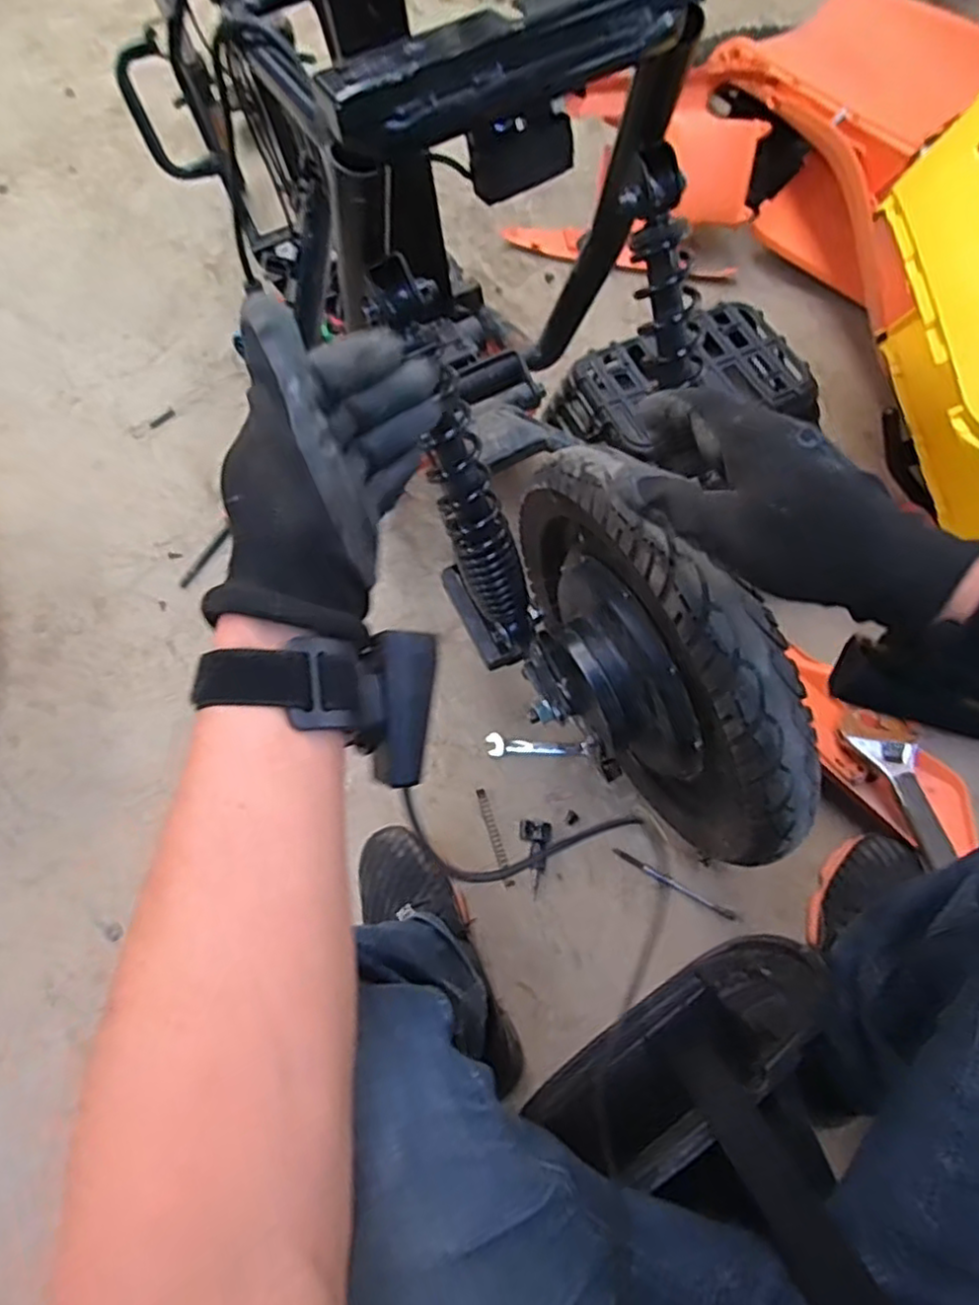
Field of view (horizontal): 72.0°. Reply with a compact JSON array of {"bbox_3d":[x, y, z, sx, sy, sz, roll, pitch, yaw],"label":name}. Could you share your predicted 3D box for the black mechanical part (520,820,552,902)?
[{"bbox_3d":[0.050,0.222,0.730,0.034,0.023,0.078,1,69,3],"label":"black mechanical part"}]

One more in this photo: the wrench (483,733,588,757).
[{"bbox_3d":[0.054,0.111,0.783,0.113,0.010,0.025,4,69,5],"label":"wrench"}]

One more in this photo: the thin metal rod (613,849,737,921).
[{"bbox_3d":[0.198,0.249,0.724,0.139,0.010,0.010,28,73,13],"label":"thin metal rod"}]

